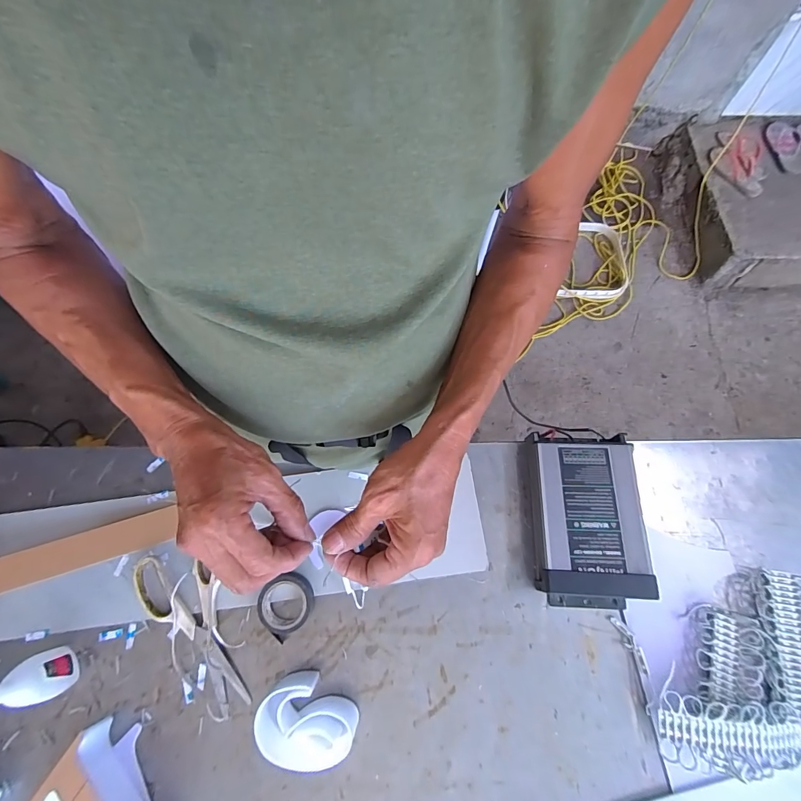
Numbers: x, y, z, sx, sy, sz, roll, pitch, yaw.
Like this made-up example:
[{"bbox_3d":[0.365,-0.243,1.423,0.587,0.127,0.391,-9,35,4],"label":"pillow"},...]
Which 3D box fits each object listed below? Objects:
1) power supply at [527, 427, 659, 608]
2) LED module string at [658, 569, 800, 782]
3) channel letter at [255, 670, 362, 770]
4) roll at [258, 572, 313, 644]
[{"bbox_3d":[0.209,0.135,0.448,0.107,0.053,0.186,2,71,0],"label":"power supply"},{"bbox_3d":[0.362,0.284,0.407,0.228,0.028,0.132,-23,73,-8],"label":"LED module string"},{"bbox_3d":[-0.093,0.315,0.385,0.086,0.048,0.063,31,73,10],"label":"channel letter"},{"bbox_3d":[-0.125,0.225,0.432,0.058,0.021,0.057,0,71,-1],"label":"roll"}]

